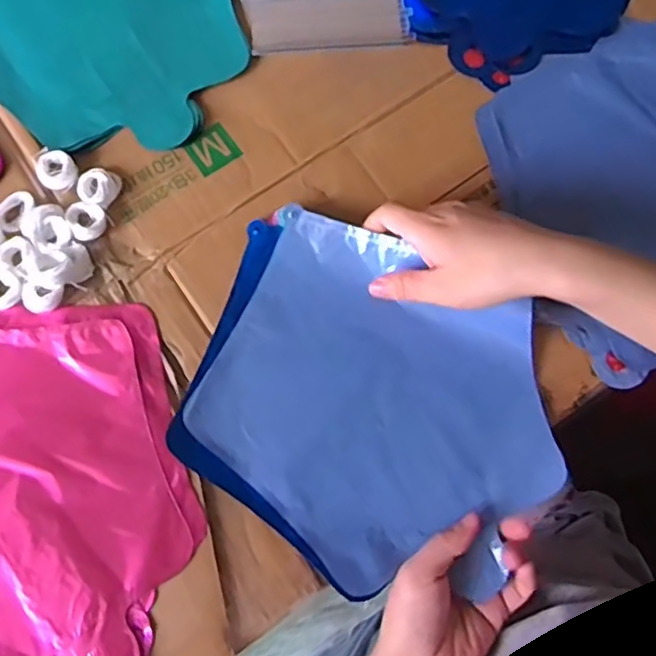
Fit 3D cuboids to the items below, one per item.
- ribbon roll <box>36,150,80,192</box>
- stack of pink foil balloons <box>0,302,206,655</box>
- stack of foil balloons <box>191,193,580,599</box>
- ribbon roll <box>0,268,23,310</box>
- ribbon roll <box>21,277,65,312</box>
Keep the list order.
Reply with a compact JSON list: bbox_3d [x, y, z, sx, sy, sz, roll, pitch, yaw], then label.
[{"bbox_3d":[-0.189,-0.110,0.450,0.027,0.007,0.032,-36,79,-9],"label":"ribbon roll"},{"bbox_3d":[-0.210,0.106,0.403,0.245,0.011,0.241,0,76,-1],"label":"stack of pink foil balloons"},{"bbox_3d":[0.037,0.055,0.426,0.228,0.030,0.199,25,77,5],"label":"stack of foil balloons"},{"bbox_3d":[-0.217,-0.026,0.430,0.028,0.009,0.027,0,76,-1],"label":"ribbon roll"},{"bbox_3d":[-0.190,-0.021,0.430,0.025,0.013,0.022,18,76,3],"label":"ribbon roll"}]

